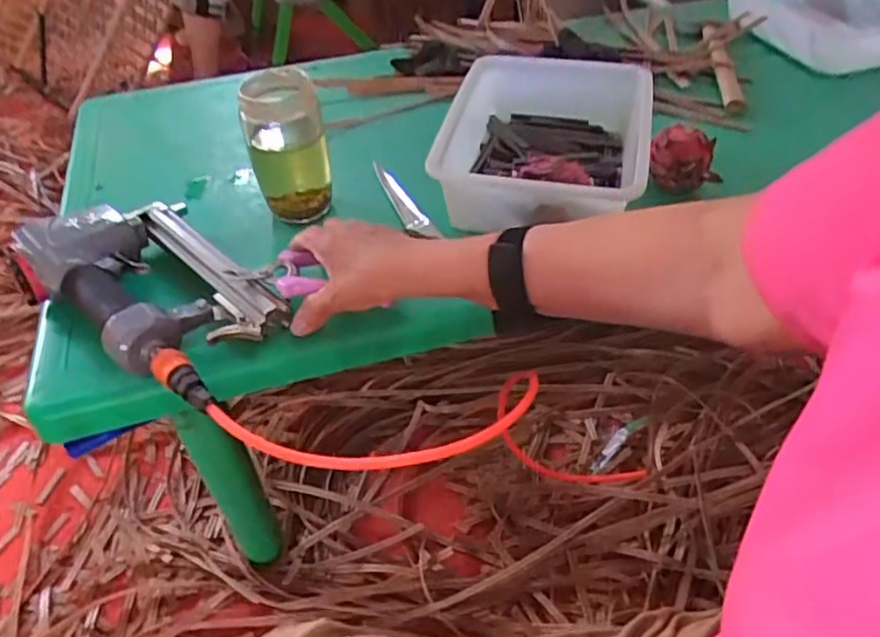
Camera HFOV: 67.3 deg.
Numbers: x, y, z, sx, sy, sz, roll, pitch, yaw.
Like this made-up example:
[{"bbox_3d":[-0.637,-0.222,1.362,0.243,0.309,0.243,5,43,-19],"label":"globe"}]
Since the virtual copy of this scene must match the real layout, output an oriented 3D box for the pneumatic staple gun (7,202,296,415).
[{"bbox_3d":[-0.246,-0.026,0.573,0.155,0.046,0.262,-36,53,-30],"label":"pneumatic staple gun"}]

